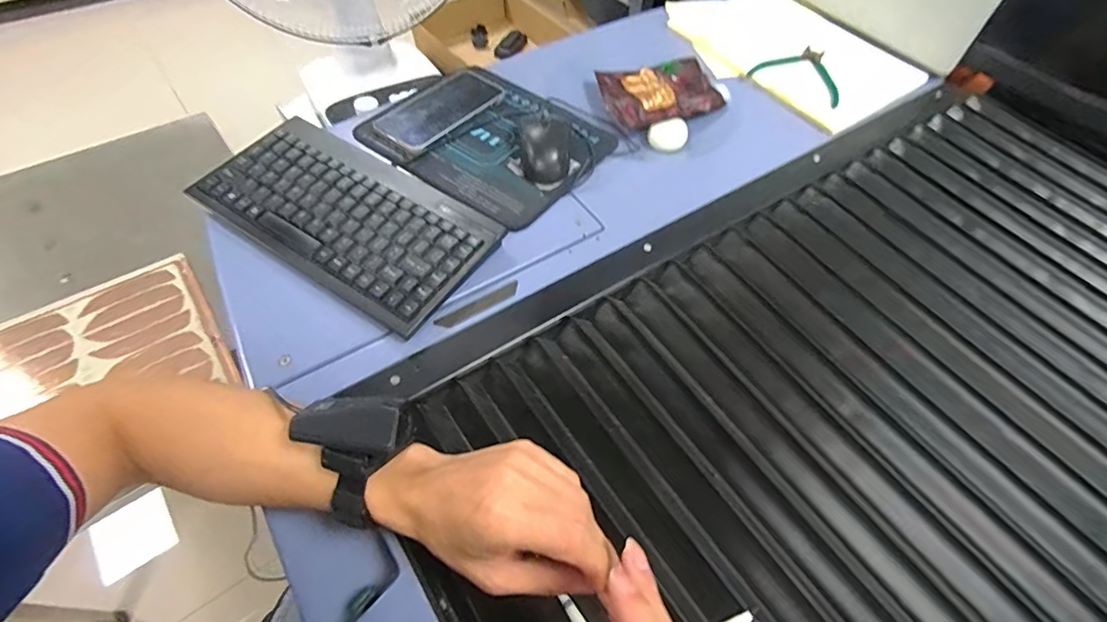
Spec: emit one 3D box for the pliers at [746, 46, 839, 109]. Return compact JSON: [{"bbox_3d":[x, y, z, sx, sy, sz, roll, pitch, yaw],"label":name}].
[{"bbox_3d":[0.356,-0.347,0.710,0.123,0.010,0.125,29,61,13],"label":"pliers"}]

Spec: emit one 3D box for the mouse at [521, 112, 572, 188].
[{"bbox_3d":[-0.009,-0.190,0.570,0.056,0.035,0.096,-2,59,-6],"label":"mouse"}]

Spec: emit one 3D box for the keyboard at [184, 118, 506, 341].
[{"bbox_3d":[-0.207,-0.096,0.493,0.287,0.028,0.144,29,61,13],"label":"keyboard"}]

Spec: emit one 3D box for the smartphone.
[{"bbox_3d":[-0.136,-0.251,0.612,0.082,0.015,0.155,35,62,16],"label":"smartphone"}]

